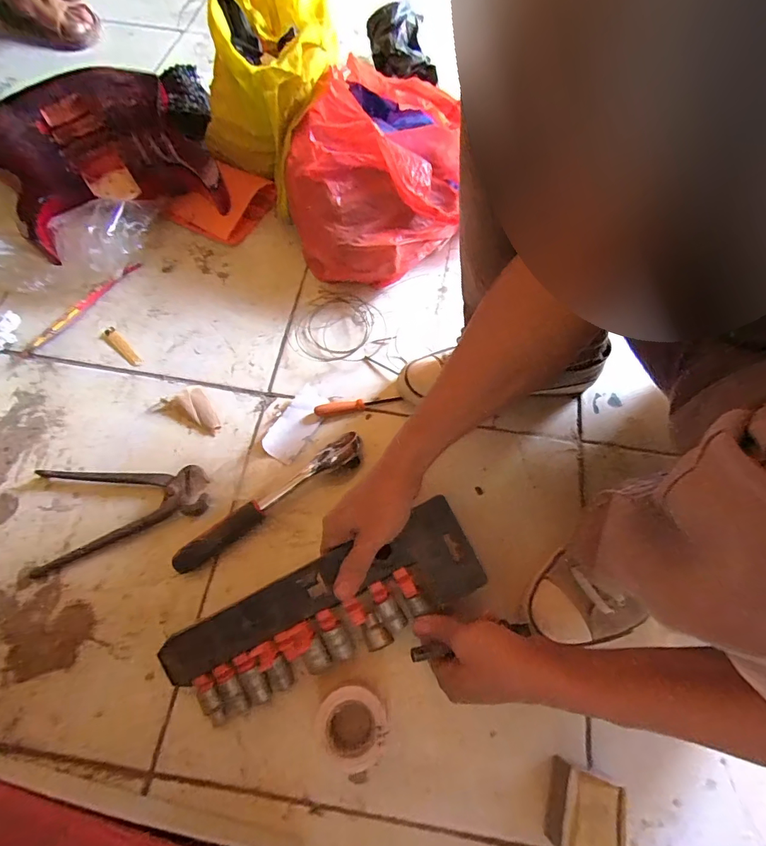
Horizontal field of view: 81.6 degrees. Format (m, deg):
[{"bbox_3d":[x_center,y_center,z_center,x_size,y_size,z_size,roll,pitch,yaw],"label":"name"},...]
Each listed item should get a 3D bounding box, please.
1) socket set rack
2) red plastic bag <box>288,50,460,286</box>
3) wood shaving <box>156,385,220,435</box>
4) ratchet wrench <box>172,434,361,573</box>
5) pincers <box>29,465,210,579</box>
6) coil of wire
[{"bbox_3d":[-0.053,0.182,0.430,0.306,0.038,0.100,-24,86,-3],"label":"socket set rack"},{"bbox_3d":[-0.004,-0.340,0.623,0.244,0.181,0.244,1,65,-1],"label":"red plastic bag"},{"bbox_3d":[-0.239,-0.010,0.552,0.055,0.011,0.070,-34,71,-16],"label":"wood shaving"},{"bbox_3d":[-0.124,0.088,0.502,0.235,0.032,0.037,-36,71,-17],"label":"ratchet wrench"},{"bbox_3d":[-0.291,0.094,0.496,0.183,0.019,0.112,-8,66,-6],"label":"pincers"},{"bbox_3d":[-0.063,-0.128,0.614,0.123,0.013,0.124,1,65,-2],"label":"coil of wire"}]

